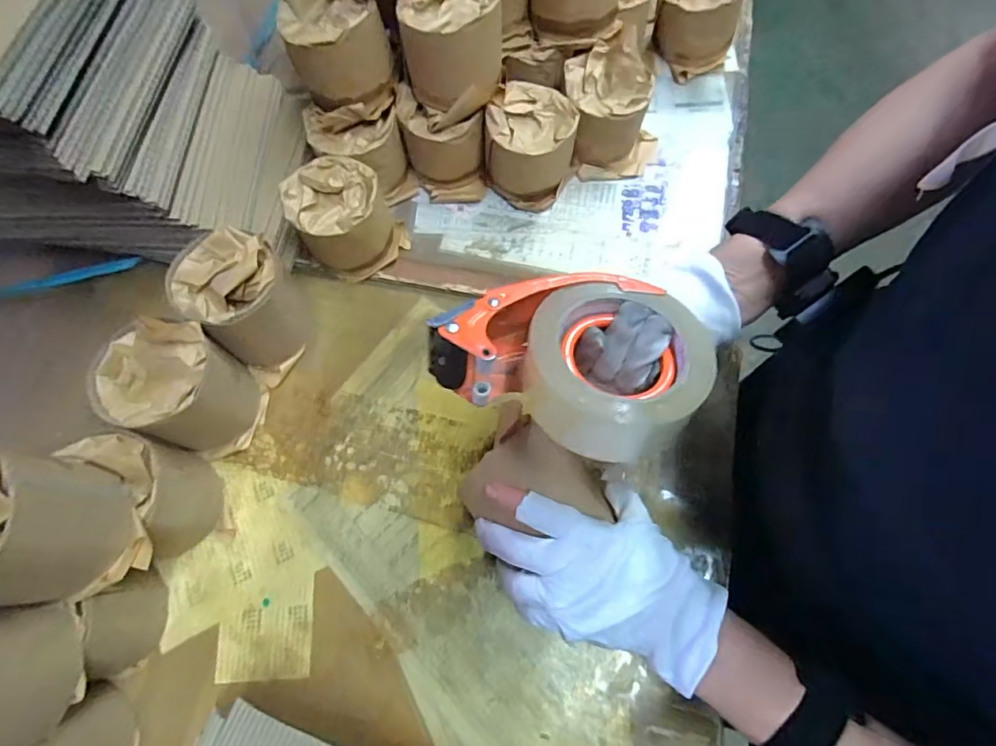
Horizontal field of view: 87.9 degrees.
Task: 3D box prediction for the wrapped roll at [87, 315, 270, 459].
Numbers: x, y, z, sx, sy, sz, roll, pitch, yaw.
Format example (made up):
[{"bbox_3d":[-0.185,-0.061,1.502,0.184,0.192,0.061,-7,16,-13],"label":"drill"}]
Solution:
[{"bbox_3d":[-0.282,0.013,0.462,0.107,0.109,0.096,24,72,10],"label":"wrapped roll"}]

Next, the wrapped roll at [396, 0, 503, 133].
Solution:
[{"bbox_3d":[-0.041,-0.314,0.499,0.096,0.087,0.090,-20,70,-5],"label":"wrapped roll"}]

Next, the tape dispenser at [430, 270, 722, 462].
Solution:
[{"bbox_3d":[0.049,-0.010,0.342,0.159,0.070,0.118,27,58,11],"label":"tape dispenser"}]

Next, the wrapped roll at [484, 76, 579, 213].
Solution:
[{"bbox_3d":[0.036,-0.244,0.558,0.091,0.087,0.098,11,70,6],"label":"wrapped roll"}]

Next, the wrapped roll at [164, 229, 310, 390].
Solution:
[{"bbox_3d":[-0.241,-0.070,0.493,0.107,0.108,0.091,38,75,15],"label":"wrapped roll"}]

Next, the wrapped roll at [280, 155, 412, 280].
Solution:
[{"bbox_3d":[-0.157,-0.159,0.537,0.096,0.085,0.093,-1,70,2],"label":"wrapped roll"}]

